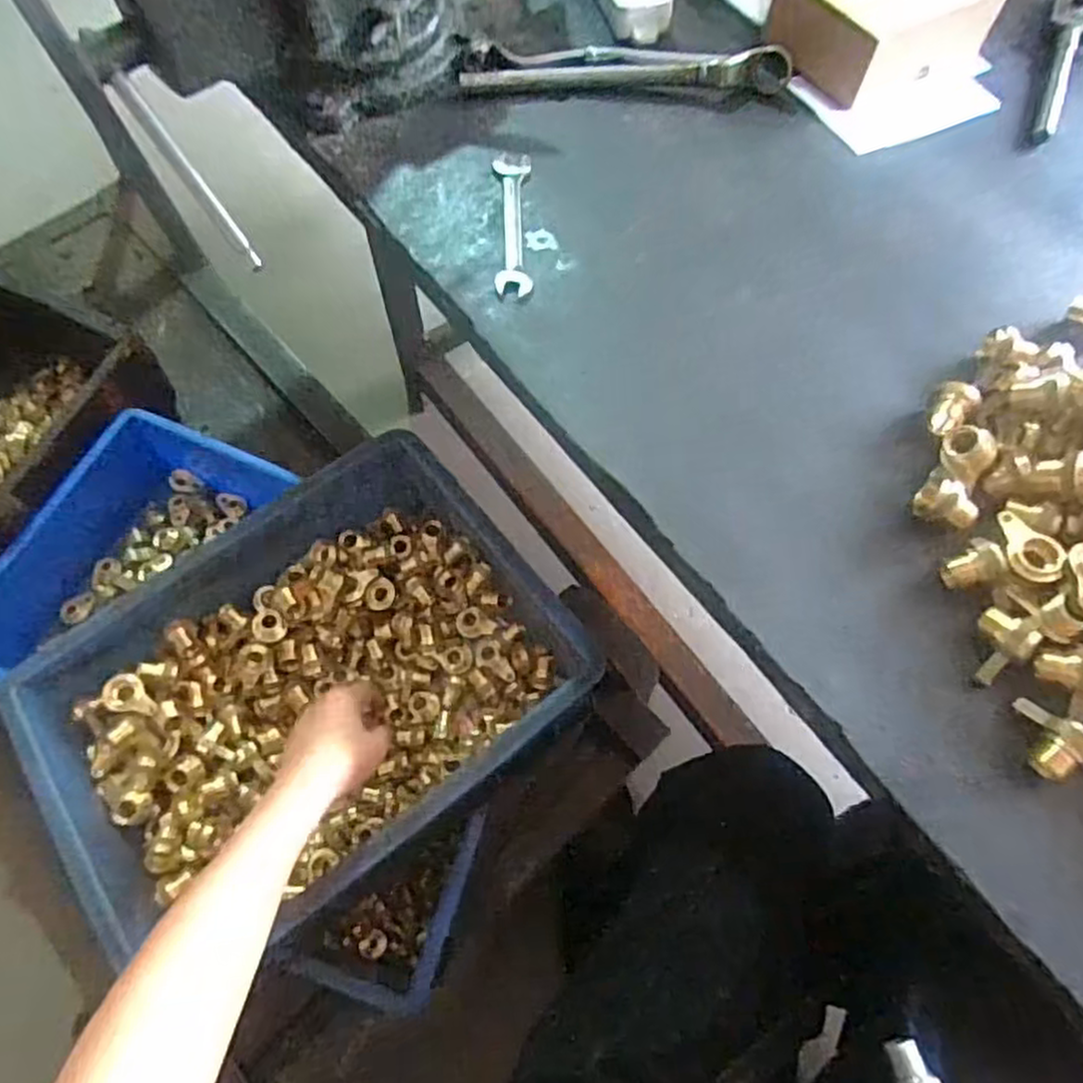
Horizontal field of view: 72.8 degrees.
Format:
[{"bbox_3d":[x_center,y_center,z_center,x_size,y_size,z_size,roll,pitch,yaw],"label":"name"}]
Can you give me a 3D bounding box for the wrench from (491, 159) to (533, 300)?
[{"bbox_3d":[-0.022,-0.248,0.565,0.028,0.006,0.147,-2,65,-1],"label":"wrench"}]

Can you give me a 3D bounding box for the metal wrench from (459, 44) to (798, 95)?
[{"bbox_3d":[0.073,-0.399,0.622,0.274,0.024,0.021,-1,65,-1],"label":"metal wrench"}]

